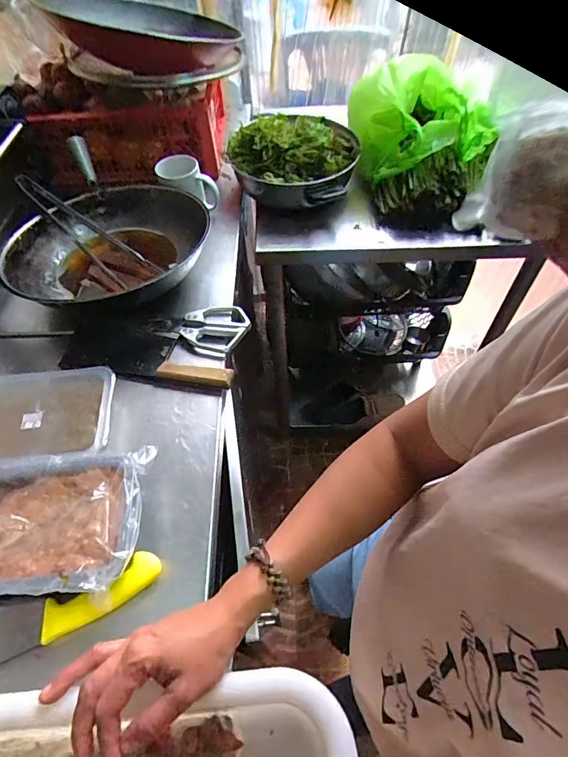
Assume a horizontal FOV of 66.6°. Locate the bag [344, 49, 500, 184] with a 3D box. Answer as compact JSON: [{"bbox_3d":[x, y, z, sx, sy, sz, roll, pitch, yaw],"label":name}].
[{"bbox_3d":[0.251,-0.482,0.805,0.208,0.166,0.186,-19,56,-12],"label":"bag"}]

